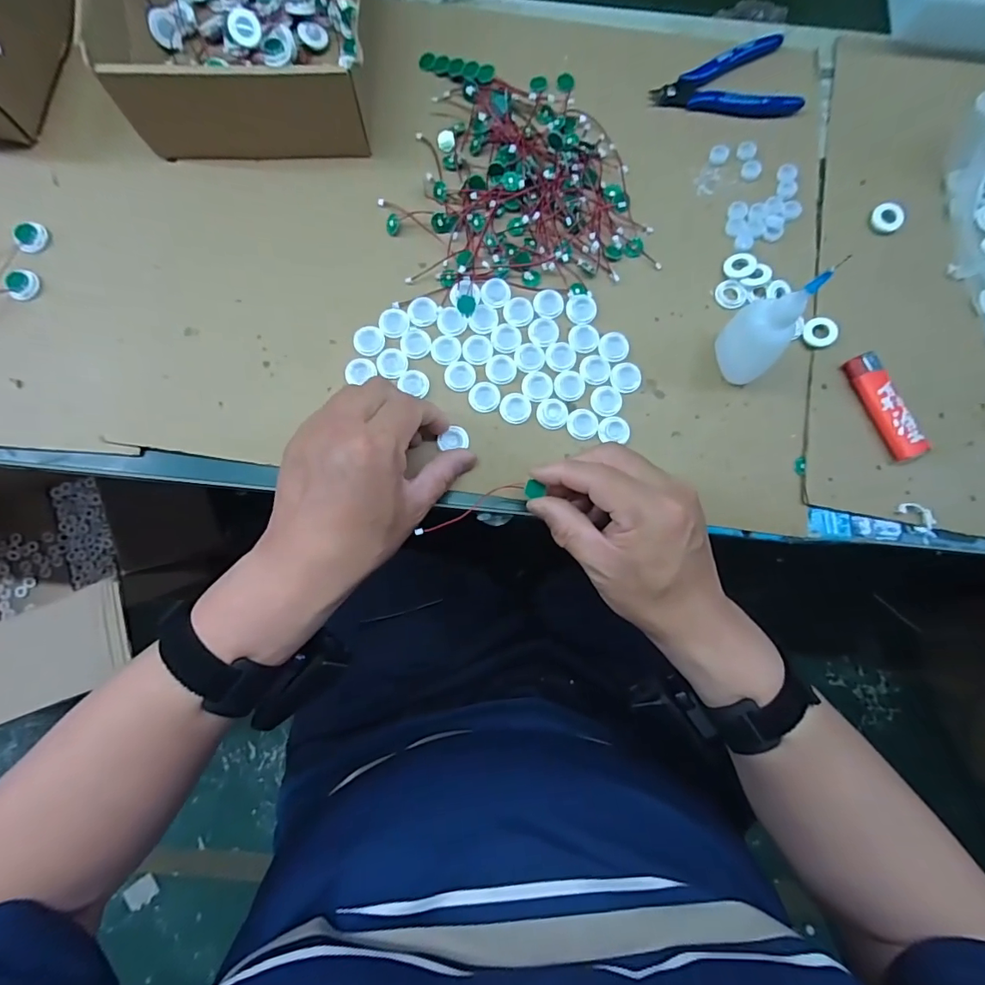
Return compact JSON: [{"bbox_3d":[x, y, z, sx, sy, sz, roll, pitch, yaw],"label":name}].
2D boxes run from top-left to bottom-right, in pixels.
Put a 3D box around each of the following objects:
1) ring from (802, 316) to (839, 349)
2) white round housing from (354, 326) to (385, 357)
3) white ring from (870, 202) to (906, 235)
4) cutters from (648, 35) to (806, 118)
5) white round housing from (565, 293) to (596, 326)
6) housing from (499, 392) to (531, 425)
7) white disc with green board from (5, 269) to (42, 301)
[{"bbox_3d":[0.244,-0.120,0.360,0.022,0.005,0.025,15,89,17],"label":"ring"},{"bbox_3d":[-0.092,-0.114,0.361,0.022,0.004,0.024,0,81,-2],"label":"white round housing"},{"bbox_3d":[0.308,-0.213,0.376,0.023,0.011,0.023,0,81,-2],"label":"white ring"},{"bbox_3d":[0.195,-0.324,0.394,0.117,0.011,0.068,-24,82,-5],"label":"cutters"},{"bbox_3d":[0.068,-0.139,0.367,0.023,0.004,0.023,0,81,-2],"label":"white round housing"},{"bbox_3d":[0.017,-0.062,0.357,0.022,0.004,0.022,0,81,-2],"label":"housing"},{"bbox_3d":[-0.351,-0.155,0.362,0.021,0.007,0.022,0,81,-2],"label":"white disc with green board"}]

